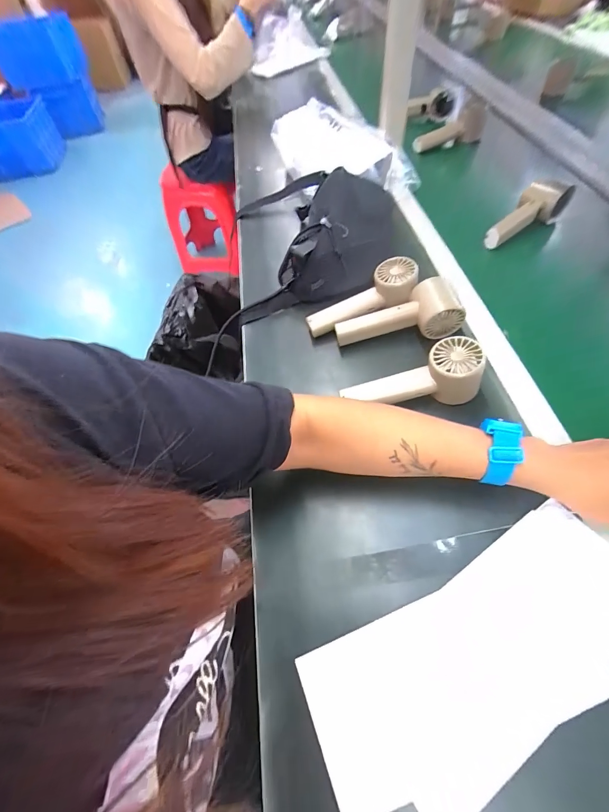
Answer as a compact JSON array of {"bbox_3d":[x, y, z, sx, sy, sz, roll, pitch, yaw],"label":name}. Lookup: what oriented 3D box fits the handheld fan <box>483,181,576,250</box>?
[{"bbox_3d":[0.355,-0.302,0.519,0.150,0.054,0.050,-38,65,-17],"label":"handheld fan"}]

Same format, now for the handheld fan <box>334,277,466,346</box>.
[{"bbox_3d":[0.121,-0.119,0.437,0.155,0.047,0.056,-9,59,14],"label":"handheld fan"}]

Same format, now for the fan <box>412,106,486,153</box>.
[{"bbox_3d":[0.314,-0.598,0.730,0.155,0.063,0.049,-13,59,11],"label":"fan"}]

